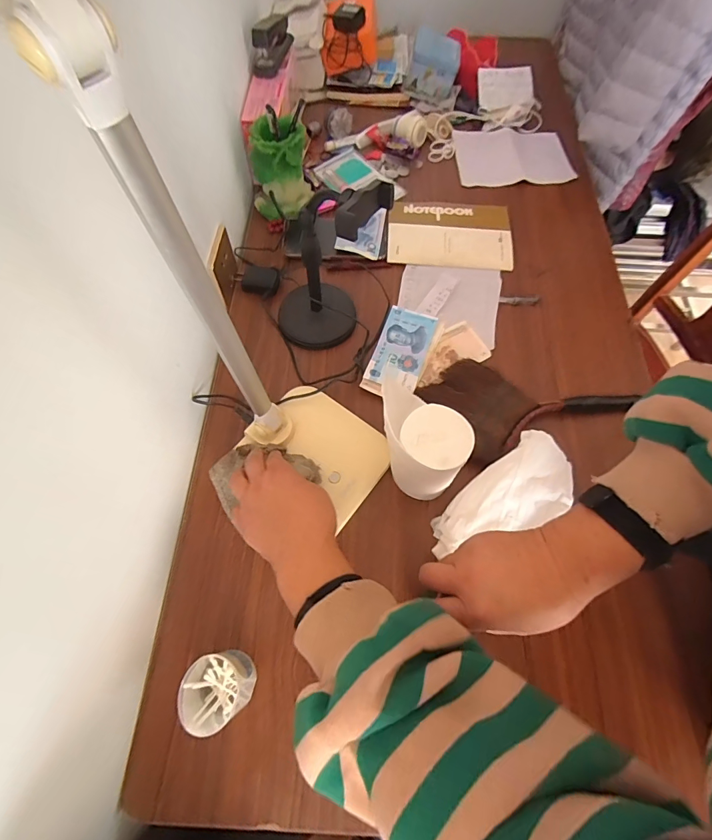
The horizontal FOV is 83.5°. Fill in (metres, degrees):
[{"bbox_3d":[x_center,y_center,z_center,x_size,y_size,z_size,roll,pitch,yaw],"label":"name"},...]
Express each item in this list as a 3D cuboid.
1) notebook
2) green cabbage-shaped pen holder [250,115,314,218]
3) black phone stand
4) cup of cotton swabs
[{"bbox_3d":[0.155,-0.315,0.661,0.200,0.011,0.141,3,65,0],"label":"notebook"},{"bbox_3d":[-0.117,-0.399,0.620,0.095,0.130,0.079,-10,66,-6],"label":"green cabbage-shaped pen holder"},{"bbox_3d":[-0.040,-0.184,0.486,0.117,0.221,0.105,27,68,11],"label":"black phone stand"},{"bbox_3d":[-0.126,0.247,0.370,0.056,0.070,0.053,0,65,-1],"label":"cup of cotton swabs"}]

